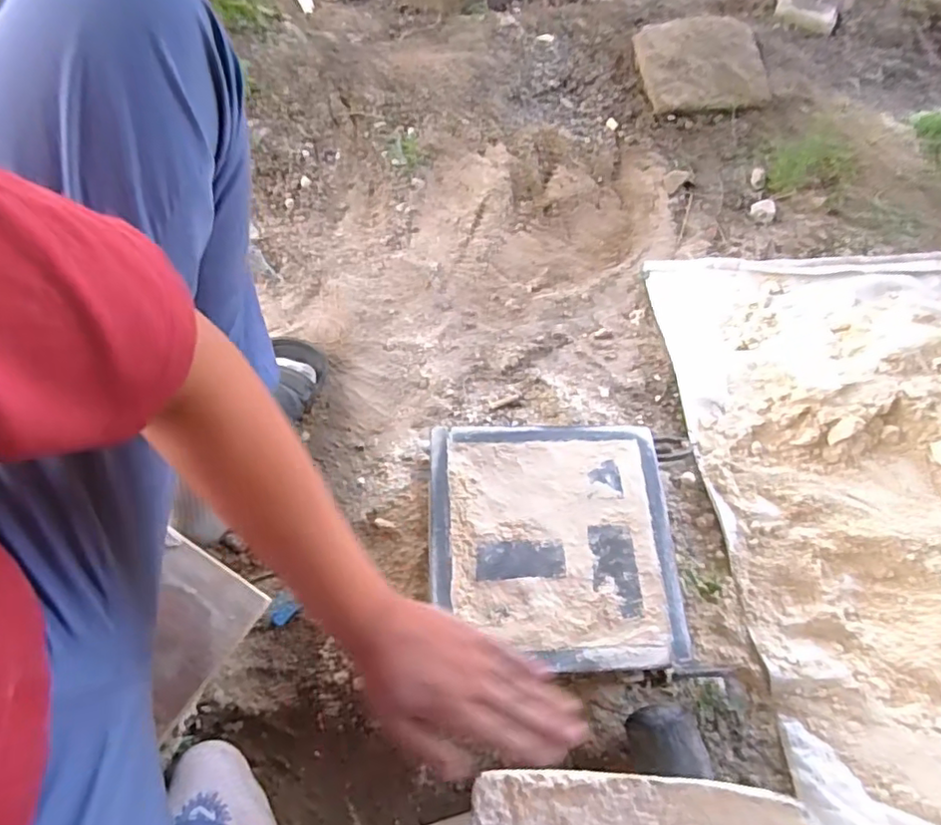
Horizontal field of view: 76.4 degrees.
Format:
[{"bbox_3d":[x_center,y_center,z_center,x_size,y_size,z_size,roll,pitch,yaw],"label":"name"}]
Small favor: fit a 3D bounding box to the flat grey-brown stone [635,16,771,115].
[{"bbox_3d":[0.391,-0.592,1.028,0.203,0.052,0.196,-4,66,-7],"label":"flat grey-brown stone"}]

